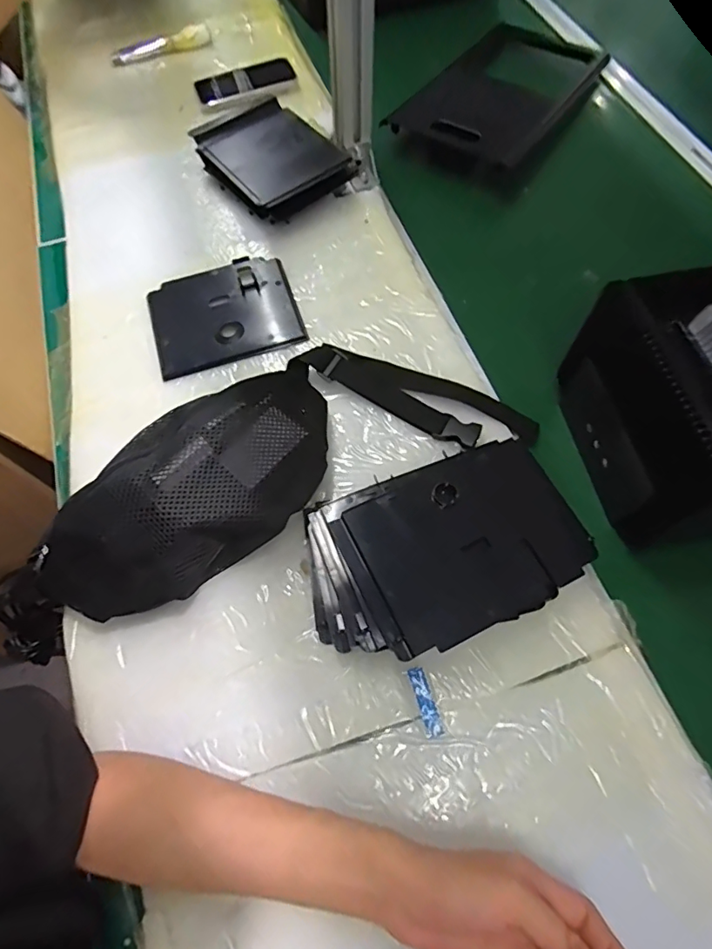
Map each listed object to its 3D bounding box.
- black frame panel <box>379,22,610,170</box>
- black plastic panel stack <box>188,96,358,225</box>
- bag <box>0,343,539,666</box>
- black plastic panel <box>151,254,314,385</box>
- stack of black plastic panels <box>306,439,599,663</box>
[{"bbox_3d":[0.210,-0.545,0.702,0.190,0.026,0.328,32,68,10],"label":"black frame panel"},{"bbox_3d":[-0.104,-0.397,0.623,0.135,0.044,0.192,-36,69,-14],"label":"black plastic panel stack"},{"bbox_3d":[-0.069,-0.031,0.426,0.457,0.091,0.177,-24,66,-8],"label":"bag"},{"bbox_3d":[-0.146,-0.179,0.543,0.155,0.011,0.133,-17,66,-6],"label":"black plastic panel"},{"bbox_3d":[0.069,0.062,0.401,0.211,0.049,0.136,-19,66,-6],"label":"stack of black plastic panels"}]

